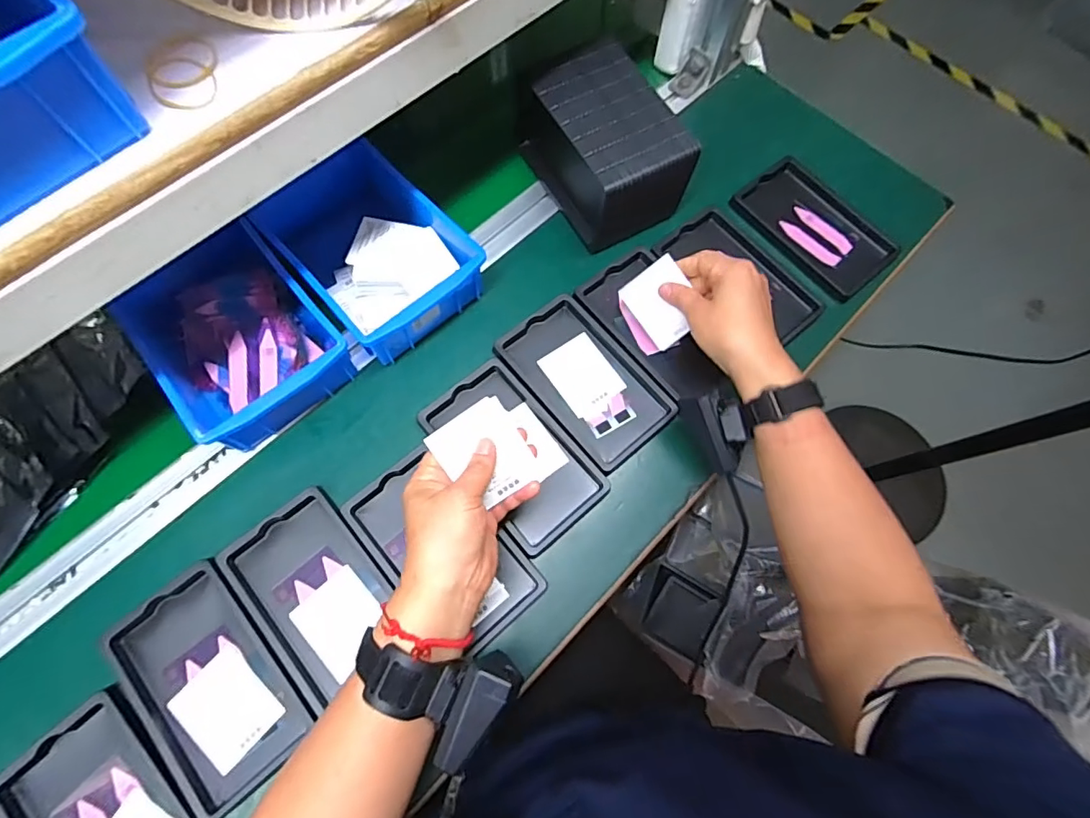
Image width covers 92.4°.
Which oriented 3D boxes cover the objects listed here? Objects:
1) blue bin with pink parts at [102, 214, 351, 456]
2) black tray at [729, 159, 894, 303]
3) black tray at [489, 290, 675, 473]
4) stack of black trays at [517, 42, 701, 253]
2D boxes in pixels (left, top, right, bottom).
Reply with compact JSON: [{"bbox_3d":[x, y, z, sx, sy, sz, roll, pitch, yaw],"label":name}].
[{"bbox_3d":[-0.267,-0.063,0.457,0.130,0.068,0.174,-37,75,-13],"label":"blue bin with pink parts"},{"bbox_3d":[0.291,-0.197,0.561,0.104,0.017,0.160,-37,75,-13],"label":"black tray"},{"bbox_3d":[0.038,-0.028,0.489,0.093,0.020,0.156,-38,75,-13],"label":"black tray"},{"bbox_3d":[0.058,-0.257,0.518,0.101,0.103,0.164,-29,73,-11],"label":"stack of black trays"}]

